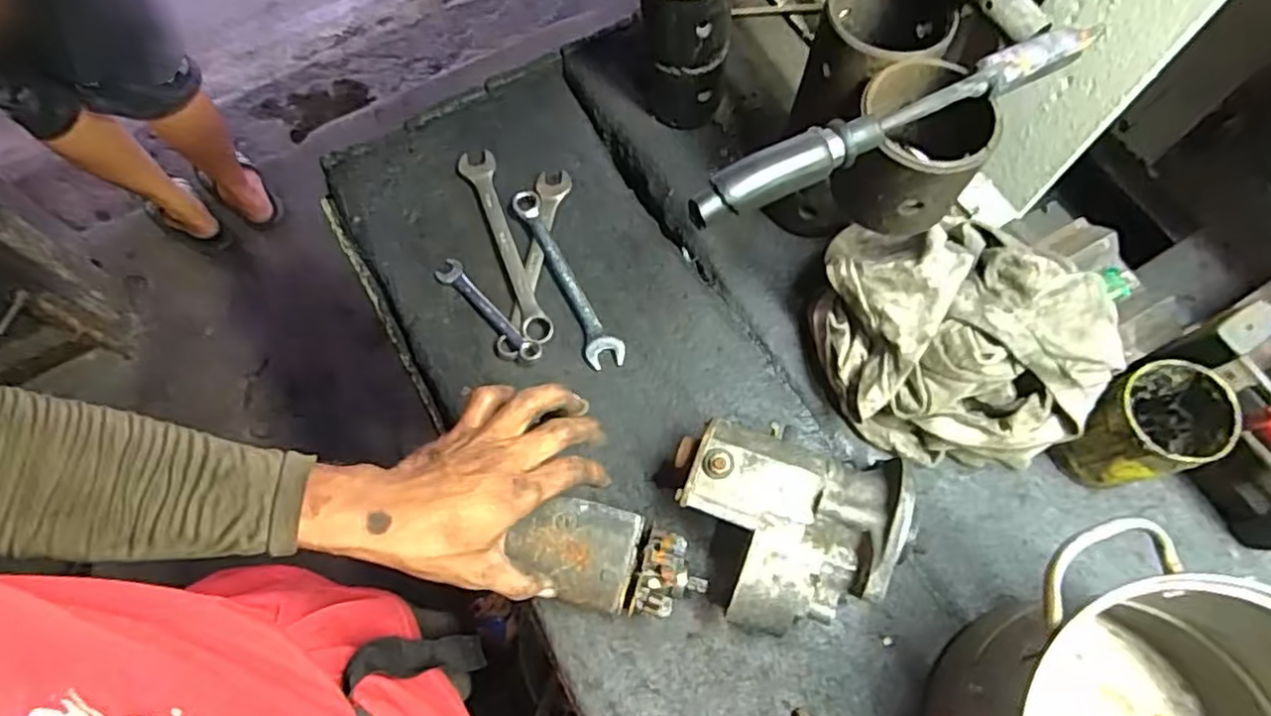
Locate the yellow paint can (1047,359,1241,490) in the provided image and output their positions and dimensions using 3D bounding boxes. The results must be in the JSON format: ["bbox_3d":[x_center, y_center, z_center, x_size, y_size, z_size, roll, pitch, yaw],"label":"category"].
[{"bbox_3d":[0.383,0.056,0.520,0.075,0.107,0.070,-1,68,2],"label":"yellow paint can"}]

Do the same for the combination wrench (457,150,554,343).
[{"bbox_3d":[-0.125,-0.112,0.659,0.033,0.015,0.224,-22,69,-6],"label":"combination wrench"}]

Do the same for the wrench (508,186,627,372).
[{"bbox_3d":[-0.067,-0.078,0.646,0.033,0.019,0.197,-26,69,-8],"label":"wrench"}]

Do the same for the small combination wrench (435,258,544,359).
[{"bbox_3d":[-0.140,-0.045,0.638,0.025,0.013,0.142,-41,72,-13],"label":"small combination wrench"}]

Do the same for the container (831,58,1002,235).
[{"bbox_3d":[0.184,-0.141,0.455,0.086,0.078,0.087,16,69,7],"label":"container"}]

